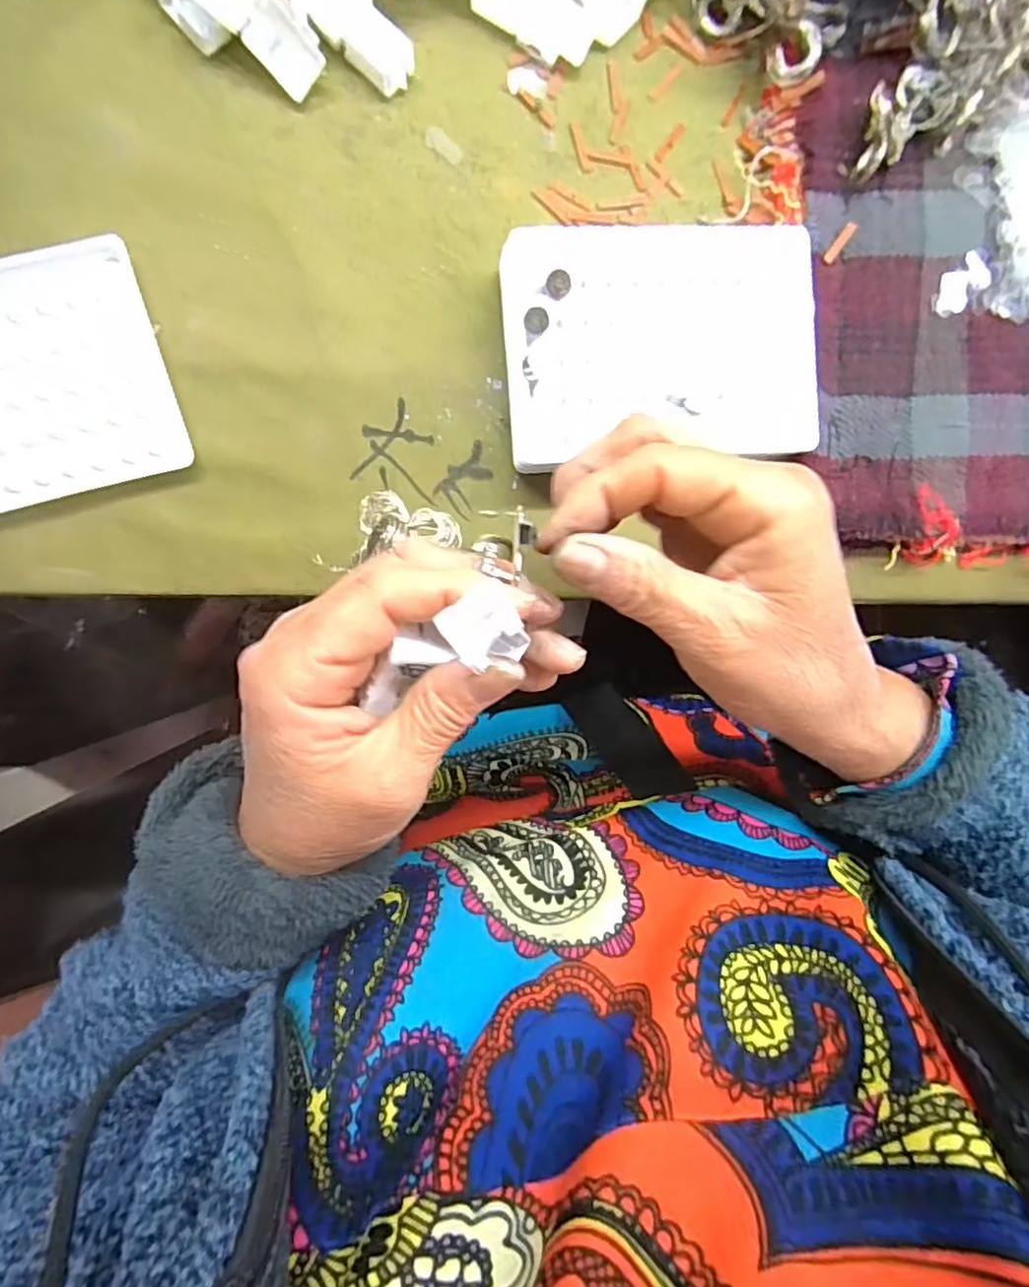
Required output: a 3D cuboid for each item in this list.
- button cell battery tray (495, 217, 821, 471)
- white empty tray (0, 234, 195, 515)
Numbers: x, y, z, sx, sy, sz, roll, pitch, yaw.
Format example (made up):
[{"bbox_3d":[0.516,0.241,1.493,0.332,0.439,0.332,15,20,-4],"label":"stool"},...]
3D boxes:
[{"bbox_3d":[0.063,-0.131,0.273,0.132,0.025,0.099,-5,92,-6],"label":"button cell battery tray"},{"bbox_3d":[-0.208,-0.103,0.251,0.128,0.008,0.093,-17,93,-5],"label":"white empty tray"}]

